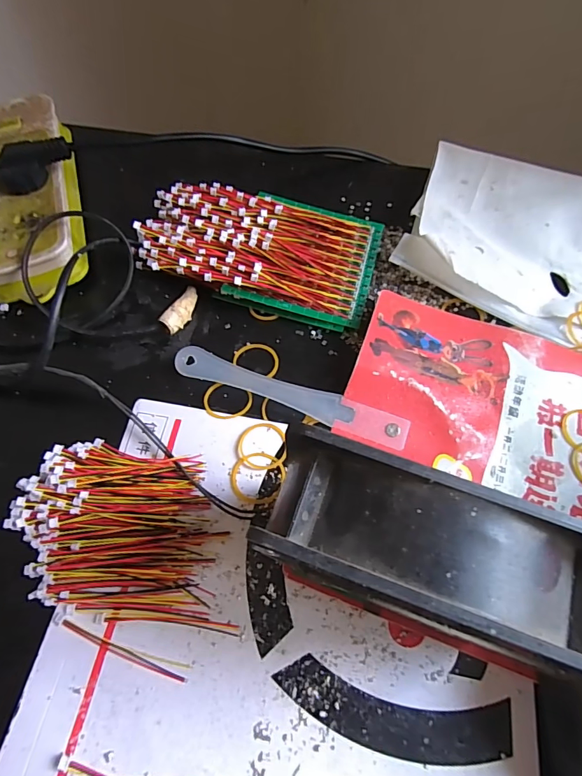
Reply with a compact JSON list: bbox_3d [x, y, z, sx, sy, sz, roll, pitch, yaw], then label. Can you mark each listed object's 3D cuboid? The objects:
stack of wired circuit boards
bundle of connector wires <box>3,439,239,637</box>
[{"bbox_3d":[-0.022,-0.105,0.313,0.165,0.032,0.093,13,65,7],"label":"stack of wired circuit boards"},{"bbox_3d":[-0.092,0.076,0.232,0.117,0.020,0.088,9,65,5],"label":"bundle of connector wires"}]

